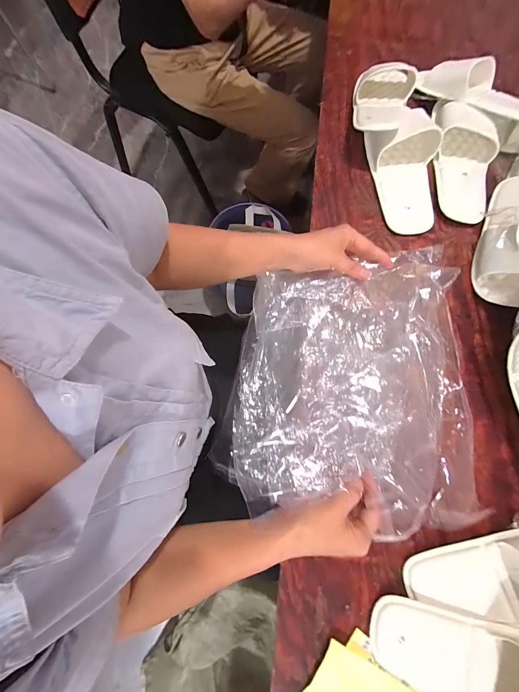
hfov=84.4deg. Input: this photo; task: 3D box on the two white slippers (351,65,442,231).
[{"bbox_3d":[0.237,-0.366,0.504,0.140,0.062,0.344,-11,78,-5],"label":"two white slippers"}]

